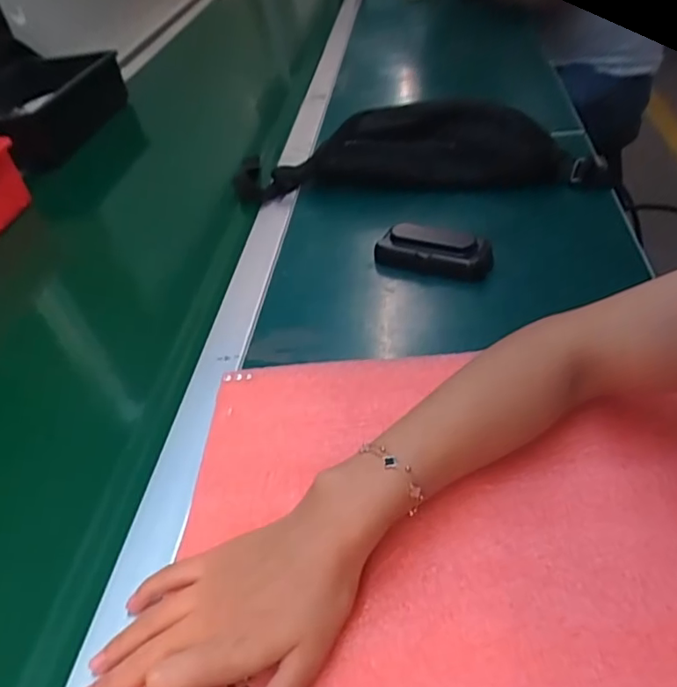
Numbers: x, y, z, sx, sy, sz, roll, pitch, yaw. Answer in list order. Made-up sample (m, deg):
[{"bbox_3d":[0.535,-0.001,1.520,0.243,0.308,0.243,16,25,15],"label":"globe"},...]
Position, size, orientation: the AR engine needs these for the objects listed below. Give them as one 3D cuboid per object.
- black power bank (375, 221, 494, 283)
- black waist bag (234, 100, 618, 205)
[{"bbox_3d":[0.091,-0.085,0.535,0.104,0.032,0.046,15,48,26],"label":"black power bank"},{"bbox_3d":[0.081,-0.223,0.643,0.403,0.058,0.132,0,45,7],"label":"black waist bag"}]

